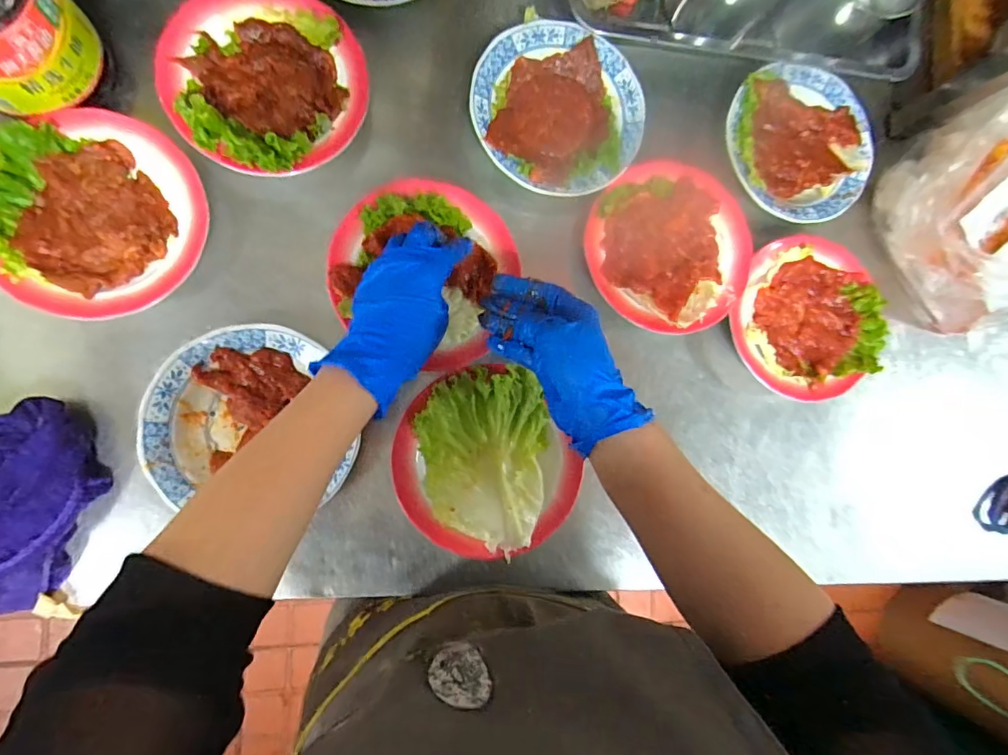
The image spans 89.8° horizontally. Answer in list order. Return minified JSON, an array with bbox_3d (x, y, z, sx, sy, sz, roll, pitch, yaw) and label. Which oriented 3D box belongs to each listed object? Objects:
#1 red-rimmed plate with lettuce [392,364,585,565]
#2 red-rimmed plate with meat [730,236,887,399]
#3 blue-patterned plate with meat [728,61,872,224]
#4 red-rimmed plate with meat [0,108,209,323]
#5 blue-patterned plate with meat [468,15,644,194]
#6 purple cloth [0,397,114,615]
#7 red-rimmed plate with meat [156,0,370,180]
[{"bbox_3d":[-0.018,0.079,0.456,0.151,0.034,0.165,0,91,-10],"label":"red-rimmed plate with lettuce"},{"bbox_3d":[0.315,-0.062,0.523,0.157,0.030,0.155,0,91,-10],"label":"red-rimmed plate with meat"},{"bbox_3d":[0.311,-0.247,0.534,0.153,0.023,0.166,0,91,-10],"label":"blue-patterned plate with meat"},{"bbox_3d":[-0.330,-0.131,0.408,0.161,0.032,0.153,0,91,-10],"label":"red-rimmed plate with meat"},{"bbox_3d":[0.052,-0.259,0.493,0.166,0.019,0.161,0,91,-10],"label":"blue-patterned plate with meat"},{"bbox_3d":[-0.378,0.110,0.389,0.090,0.041,0.186,21,86,-10],"label":"purple cloth"},{"bbox_3d":[-0.208,-0.263,0.438,0.167,0.038,0.169,-40,97,-7],"label":"red-rimmed plate with meat"}]

